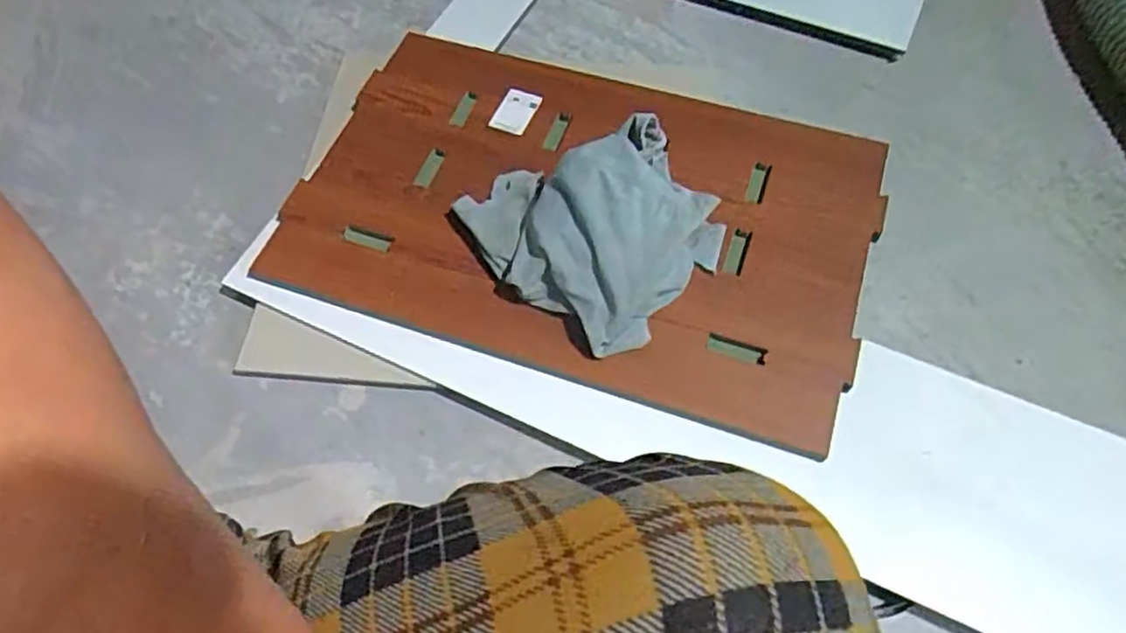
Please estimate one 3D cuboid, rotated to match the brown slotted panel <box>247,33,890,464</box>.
[{"bbox_3d":[0.015,-0.112,0.699,0.557,0.021,0.342,18,66,12],"label":"brown slotted panel"}]

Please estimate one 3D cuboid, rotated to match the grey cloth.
[{"bbox_3d":[0.029,-0.099,0.653,0.223,0.084,0.202,39,71,24],"label":"grey cloth"}]

